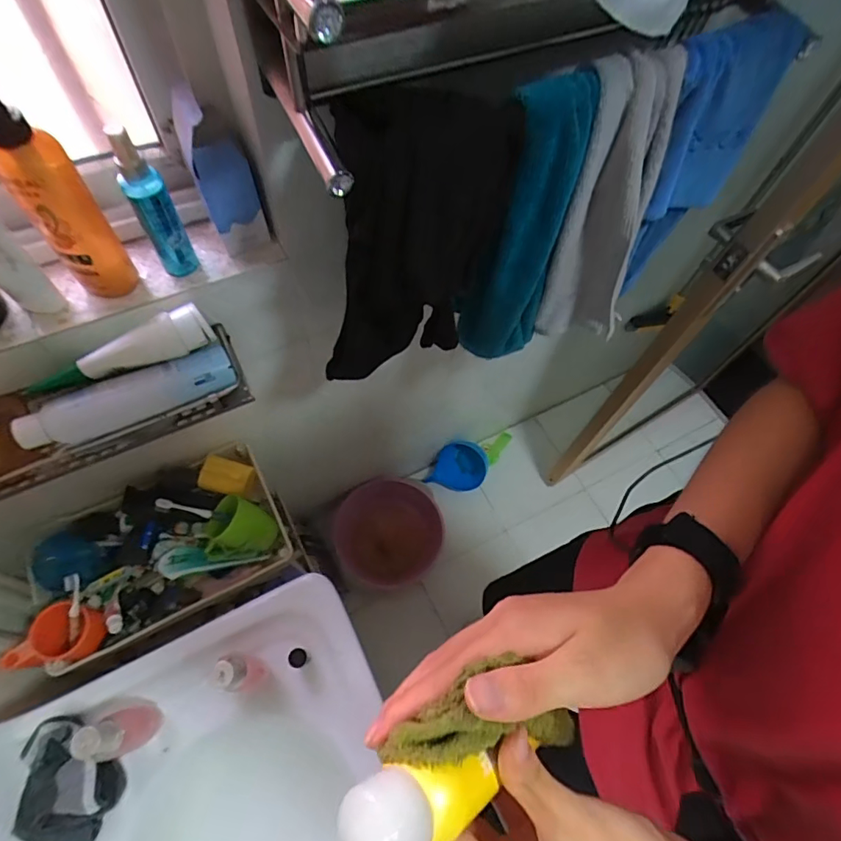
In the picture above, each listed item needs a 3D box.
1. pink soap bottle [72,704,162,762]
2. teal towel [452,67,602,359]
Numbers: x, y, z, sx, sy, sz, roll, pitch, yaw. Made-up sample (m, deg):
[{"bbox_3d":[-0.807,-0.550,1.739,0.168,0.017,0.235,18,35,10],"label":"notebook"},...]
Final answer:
[{"bbox_3d":[-0.353,0.356,0.572,0.050,0.140,0.049,1,63,-3],"label":"pink soap bottle"},{"bbox_3d":[0.115,-0.202,0.617,0.126,0.366,0.070,-28,68,-17],"label":"teal towel"}]

